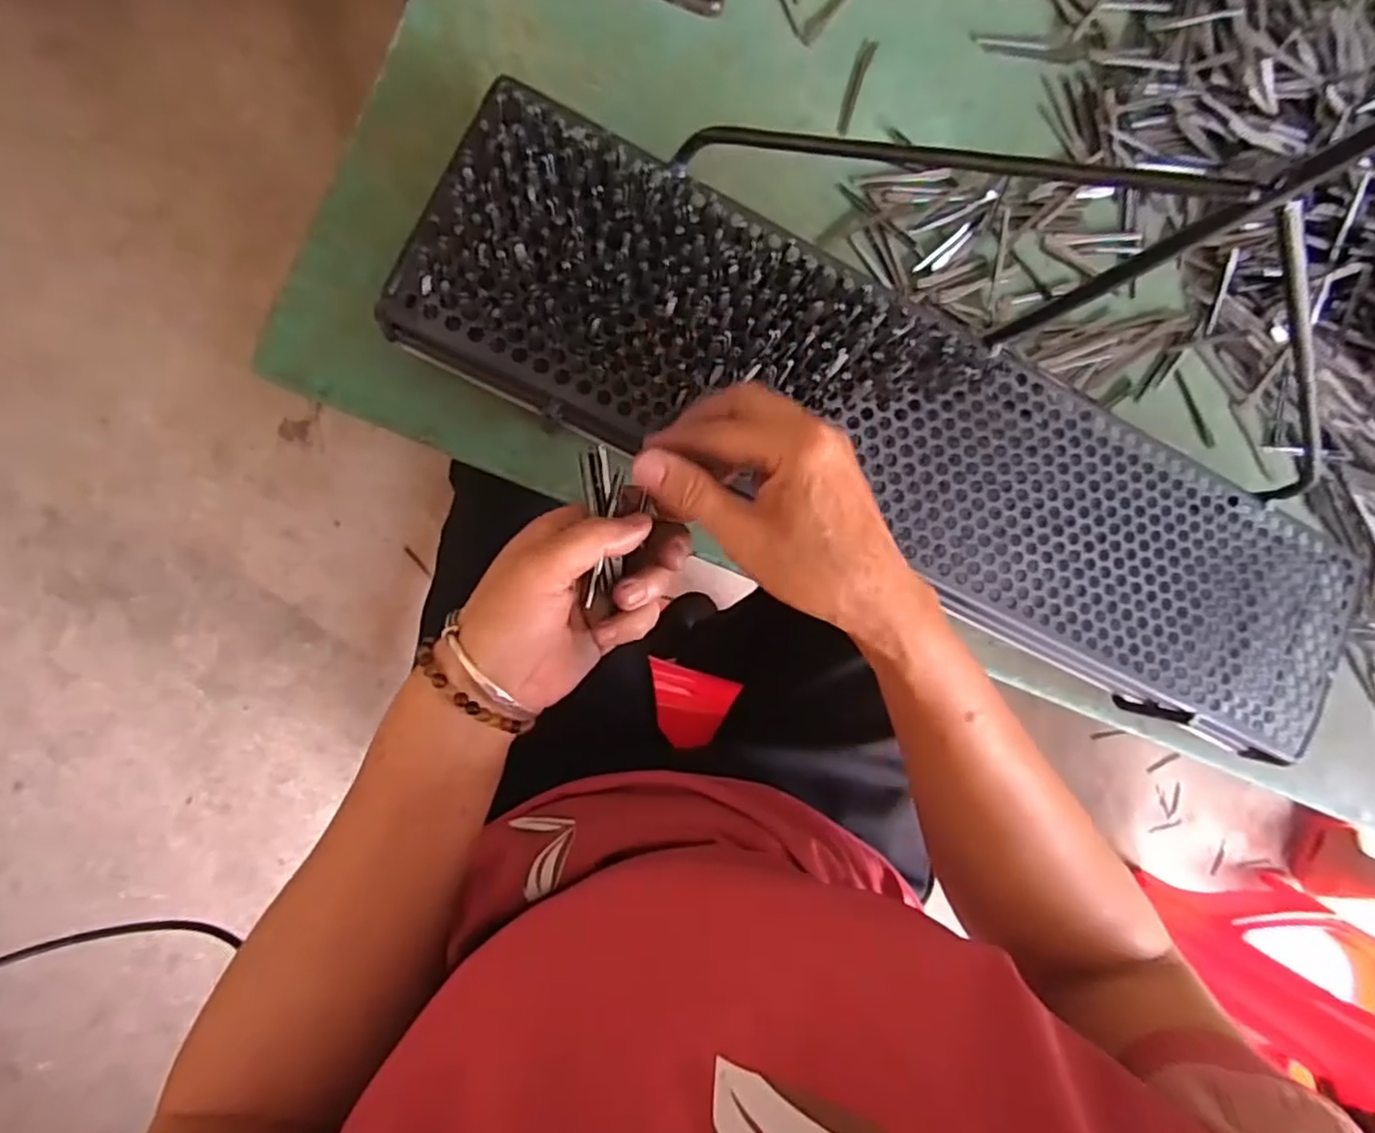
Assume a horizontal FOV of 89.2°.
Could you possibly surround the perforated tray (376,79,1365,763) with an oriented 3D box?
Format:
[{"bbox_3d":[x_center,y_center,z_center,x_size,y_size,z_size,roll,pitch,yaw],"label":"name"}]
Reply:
[{"bbox_3d":[0.138,-0.062,0.416,0.591,0.062,0.149,25,87,-11],"label":"perforated tray"}]

